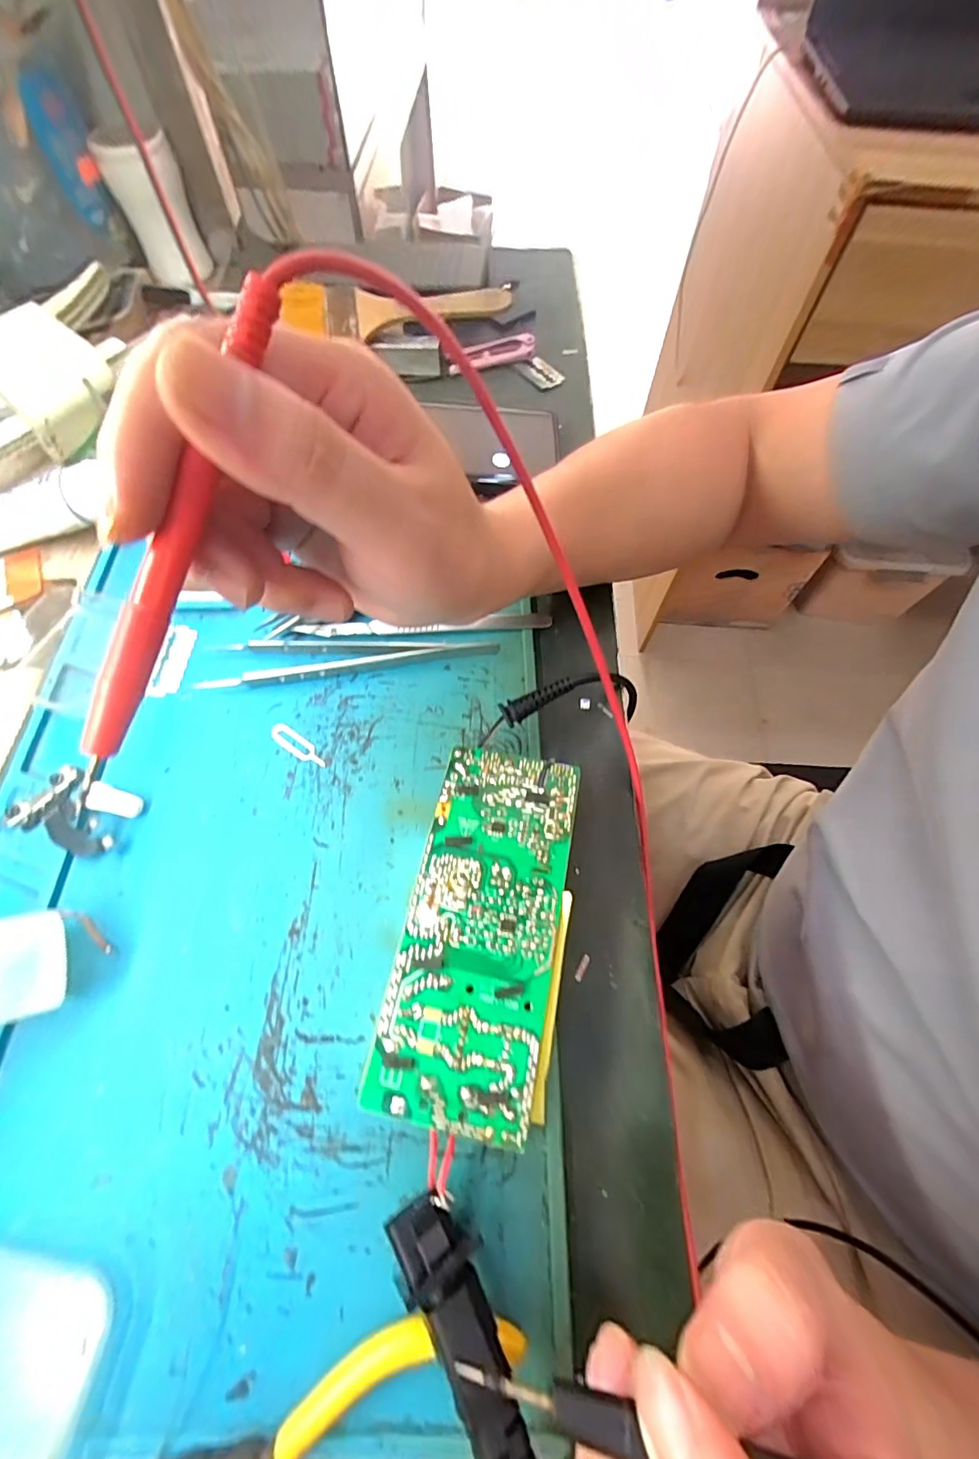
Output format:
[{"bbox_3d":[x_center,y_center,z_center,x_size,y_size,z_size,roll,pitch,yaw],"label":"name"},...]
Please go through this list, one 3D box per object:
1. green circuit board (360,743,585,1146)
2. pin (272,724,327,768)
[{"bbox_3d":[-0.002,0.075,0.201,0.055,0.026,0.131,12,64,4],"label":"green circuit board"},{"bbox_3d":[-0.093,0.007,0.244,0.034,0.004,0.010,34,67,14],"label":"pin"}]

